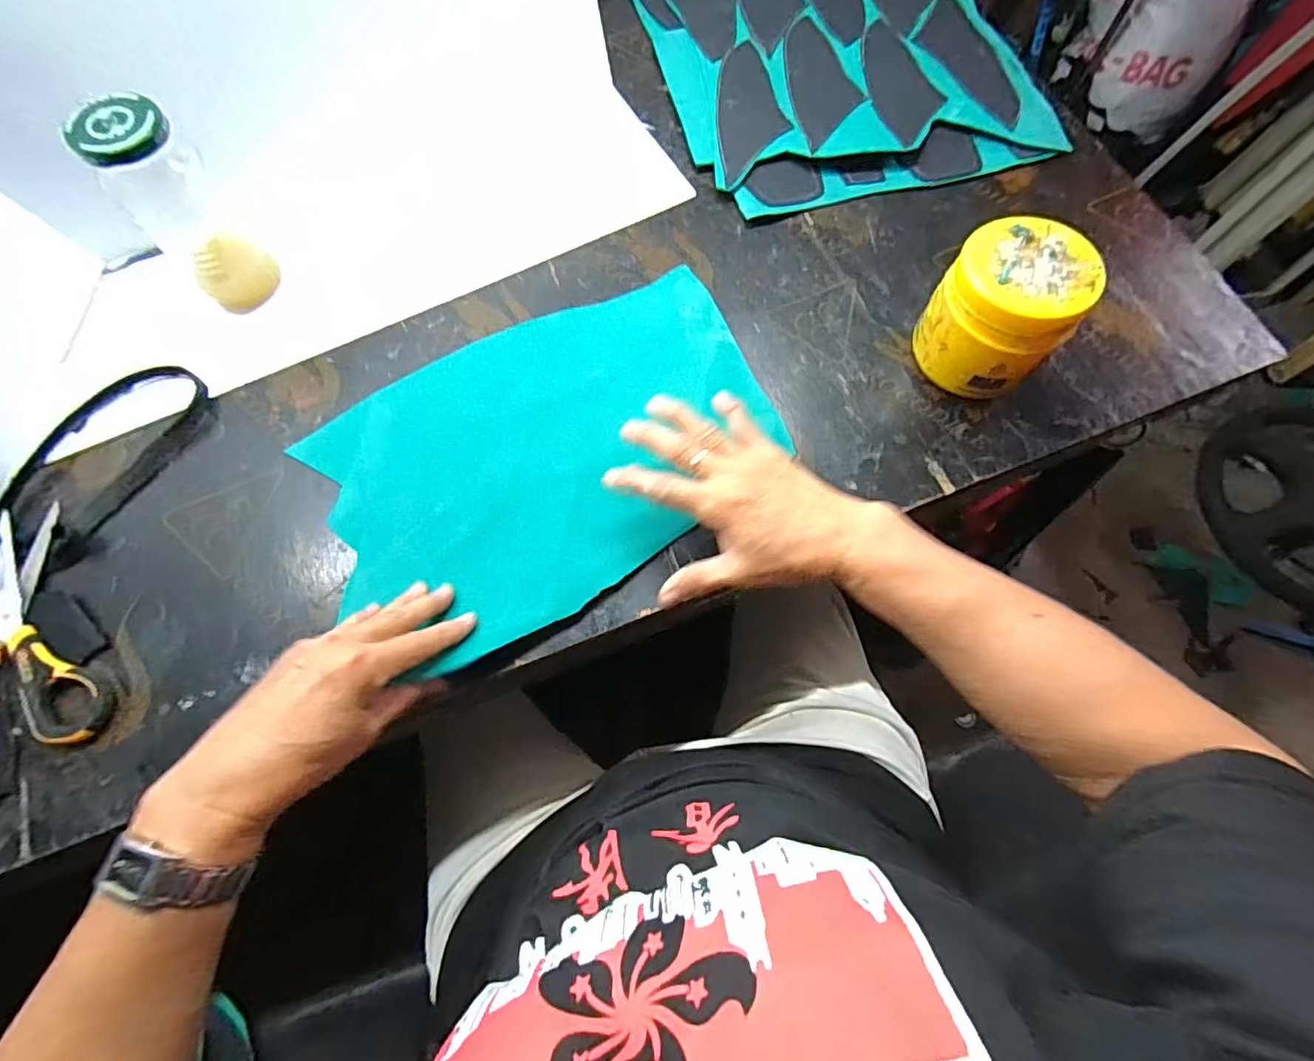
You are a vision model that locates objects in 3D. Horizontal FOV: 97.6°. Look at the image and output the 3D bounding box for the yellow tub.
[{"bbox_3d":[0.256,-0.164,0.430,0.091,0.088,0.087,0,70,0],"label":"yellow tub"}]

